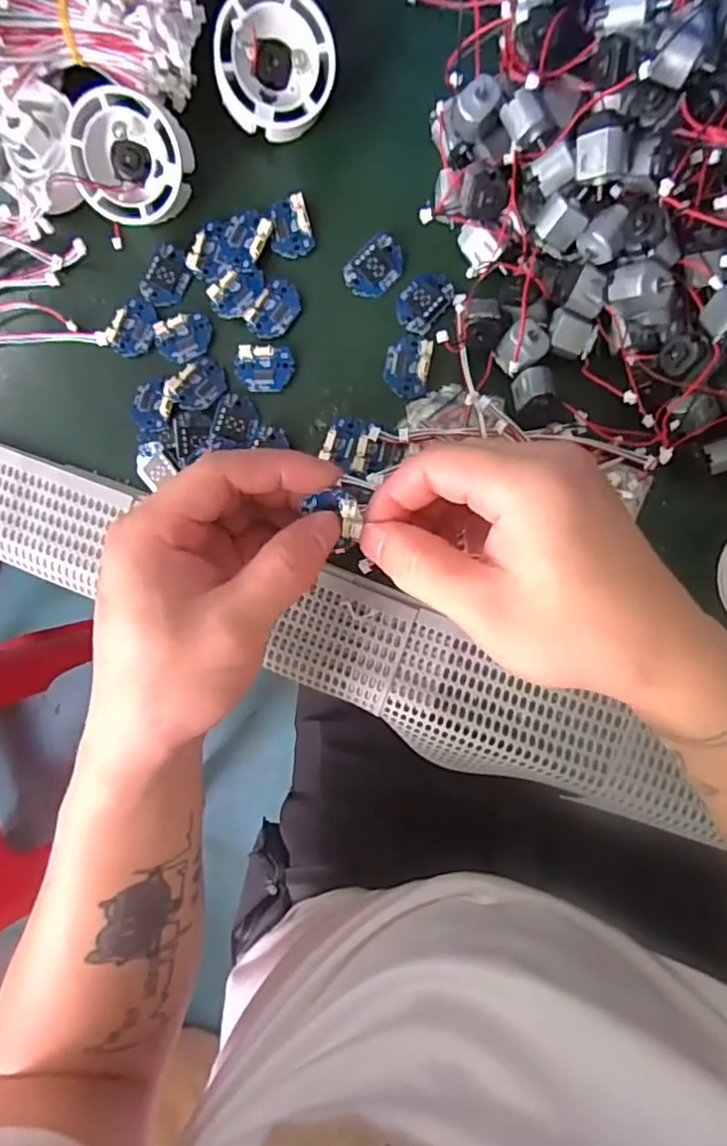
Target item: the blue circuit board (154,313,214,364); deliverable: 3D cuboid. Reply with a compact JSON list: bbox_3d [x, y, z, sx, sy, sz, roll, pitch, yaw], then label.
[{"bbox_3d":[-0.094,-0.123,0.322,0.030,0.004,0.023,-19,90,7],"label":"blue circuit board"}]

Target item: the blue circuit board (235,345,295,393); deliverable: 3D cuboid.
[{"bbox_3d":[-0.051,-0.106,0.319,0.030,0.006,0.022,3,92,6],"label":"blue circuit board"}]

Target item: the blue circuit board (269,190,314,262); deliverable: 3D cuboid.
[{"bbox_3d":[-0.037,-0.175,0.313,0.021,0.007,0.028,-6,91,7],"label":"blue circuit board"}]

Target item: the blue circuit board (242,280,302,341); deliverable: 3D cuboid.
[{"bbox_3d":[-0.046,-0.135,0.316,0.021,0.004,0.031,40,96,4],"label":"blue circuit board"}]

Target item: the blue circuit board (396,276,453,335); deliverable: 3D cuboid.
[{"bbox_3d":[0.030,-0.135,0.305,0.028,0.004,0.024,-44,87,6],"label":"blue circuit board"}]

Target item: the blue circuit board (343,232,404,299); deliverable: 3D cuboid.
[{"bbox_3d":[0.006,-0.153,0.309,0.031,0.005,0.024,-43,87,6],"label":"blue circuit board"}]

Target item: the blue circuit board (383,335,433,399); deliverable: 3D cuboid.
[{"bbox_3d":[0.022,-0.103,0.309,0.022,0.005,0.030,10,93,6],"label":"blue circuit board"}]

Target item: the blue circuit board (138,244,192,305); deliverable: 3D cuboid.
[{"bbox_3d":[-0.103,-0.155,0.324,0.023,0.004,0.027,35,95,4],"label":"blue circuit board"}]

